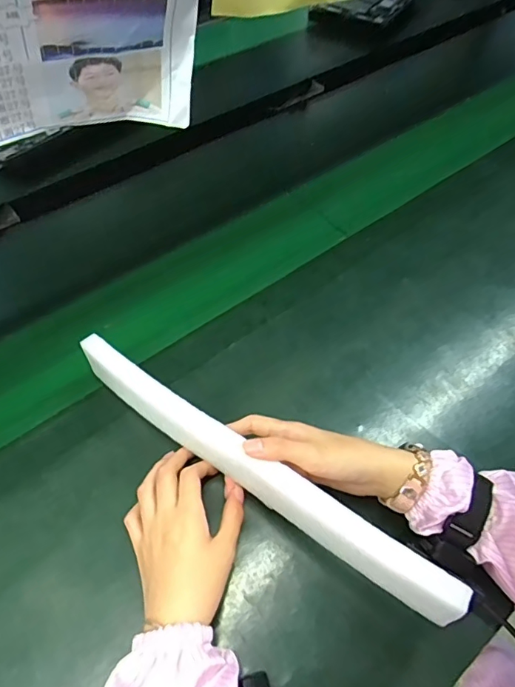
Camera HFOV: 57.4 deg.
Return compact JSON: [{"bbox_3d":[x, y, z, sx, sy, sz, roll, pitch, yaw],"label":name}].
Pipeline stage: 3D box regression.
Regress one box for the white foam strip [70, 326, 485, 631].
[{"bbox_3d":[-0.012,0.101,0.392,0.363,0.052,0.027,30,61,21],"label":"white foam strip"}]

